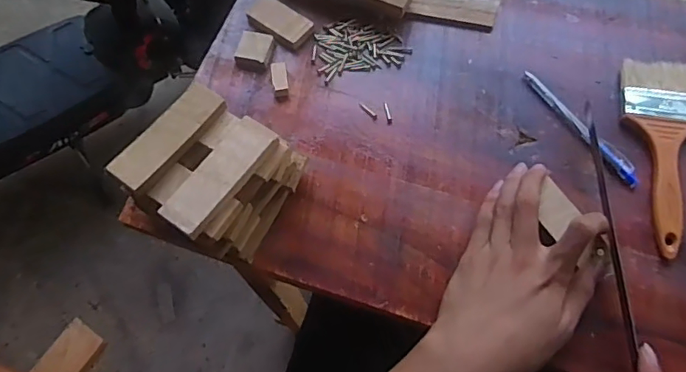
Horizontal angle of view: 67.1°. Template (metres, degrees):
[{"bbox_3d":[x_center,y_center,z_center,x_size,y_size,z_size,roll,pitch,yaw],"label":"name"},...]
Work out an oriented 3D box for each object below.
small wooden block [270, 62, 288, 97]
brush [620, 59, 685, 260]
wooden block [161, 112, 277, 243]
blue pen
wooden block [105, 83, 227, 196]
[{"bbox_3d":[-0.060,-0.102,0.497,0.015,0.012,0.033,-8,66,-1],"label":"small wooden block"},{"bbox_3d":[0.281,-0.030,0.446,0.066,0.018,0.183,6,67,5],"label":"brush"},{"bbox_3d":[-0.091,-0.009,0.385,0.037,0.010,0.098,33,71,18],"label":"wooden block"},{"bbox_3d":[0.212,-0.054,0.463,0.017,0.009,0.136,-34,69,-12],"label":"blue pen"},{"bbox_3d":[-0.133,-0.038,0.393,0.037,0.012,0.095,31,71,17],"label":"wooden block"}]

